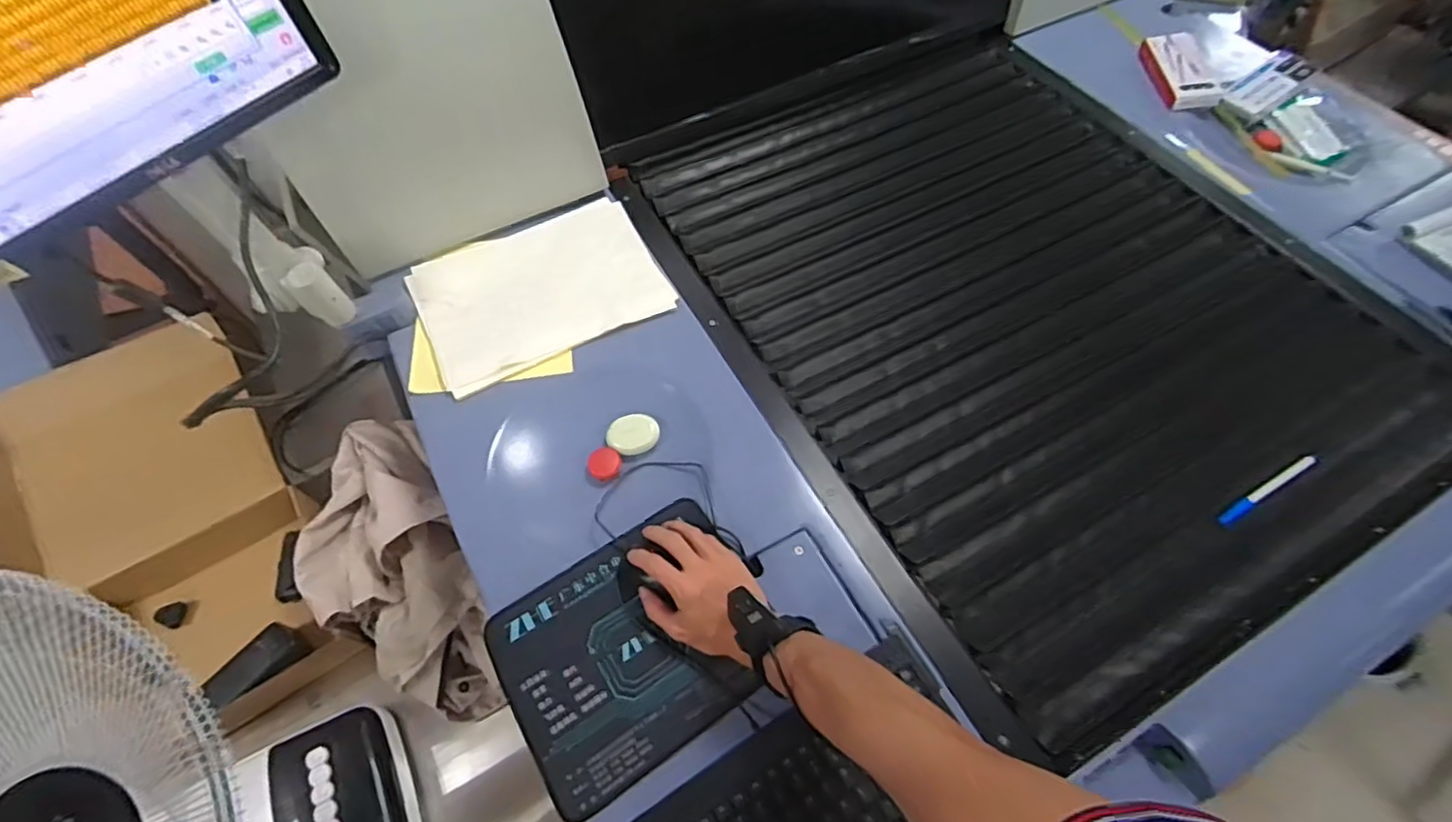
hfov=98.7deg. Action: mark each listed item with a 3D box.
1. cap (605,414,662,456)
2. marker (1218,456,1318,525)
[{"bbox_3d":[-0.112,0.028,0.755,0.061,0.014,0.047,-20,61,-10],"label":"cap"},{"bbox_3d":[0.615,0.088,0.706,0.143,0.019,0.014,-27,62,-14],"label":"marker"}]

